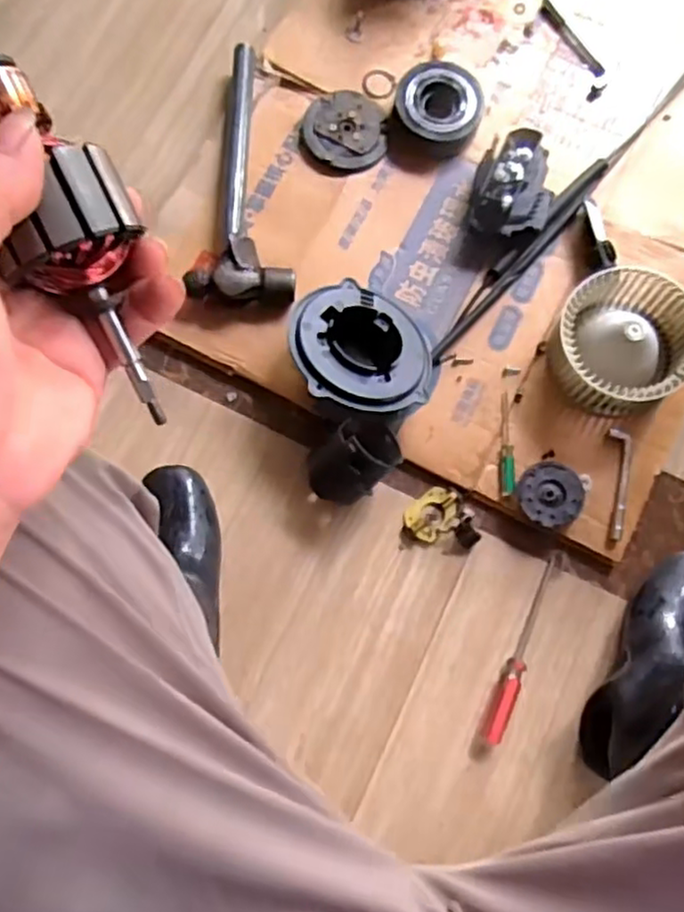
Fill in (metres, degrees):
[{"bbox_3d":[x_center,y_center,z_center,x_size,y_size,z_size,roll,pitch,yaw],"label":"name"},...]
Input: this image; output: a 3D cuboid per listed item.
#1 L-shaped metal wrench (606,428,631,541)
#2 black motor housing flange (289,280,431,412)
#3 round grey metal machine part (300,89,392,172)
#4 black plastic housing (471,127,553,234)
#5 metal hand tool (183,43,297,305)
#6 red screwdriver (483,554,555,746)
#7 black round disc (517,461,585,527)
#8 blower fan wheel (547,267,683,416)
[{"bbox_3d":[0.304,0.030,0.754,0.024,0.006,0.122,2,78,1],"label":"L-shaped metal wrench"},{"bbox_3d":[0.018,-0.111,0.732,0.152,0.045,0.150,10,62,-16],"label":"black motor housing flange"},{"bbox_3d":[0.003,-0.396,0.839,0.100,0.014,0.100,0,78,1],"label":"round grey metal machine part"},{"bbox_3d":[0.193,-0.305,0.794,0.082,0.072,0.116,6,78,-1],"label":"black plastic housing"},{"bbox_3d":[-0.095,-0.336,0.804,0.122,0.046,0.341,7,78,1],"label":"metal hand tool"},{"bbox_3d":[0.191,0.201,0.719,0.018,0.023,0.202,24,79,6],"label":"red screwdriver"},{"bbox_3d":[0.226,0.041,0.748,0.067,0.021,0.070,0,78,1],"label":"black round disc"},{"bbox_3d":[0.303,-0.121,0.753,0.141,0.082,0.136,1,78,-3],"label":"blower fan wheel"}]

